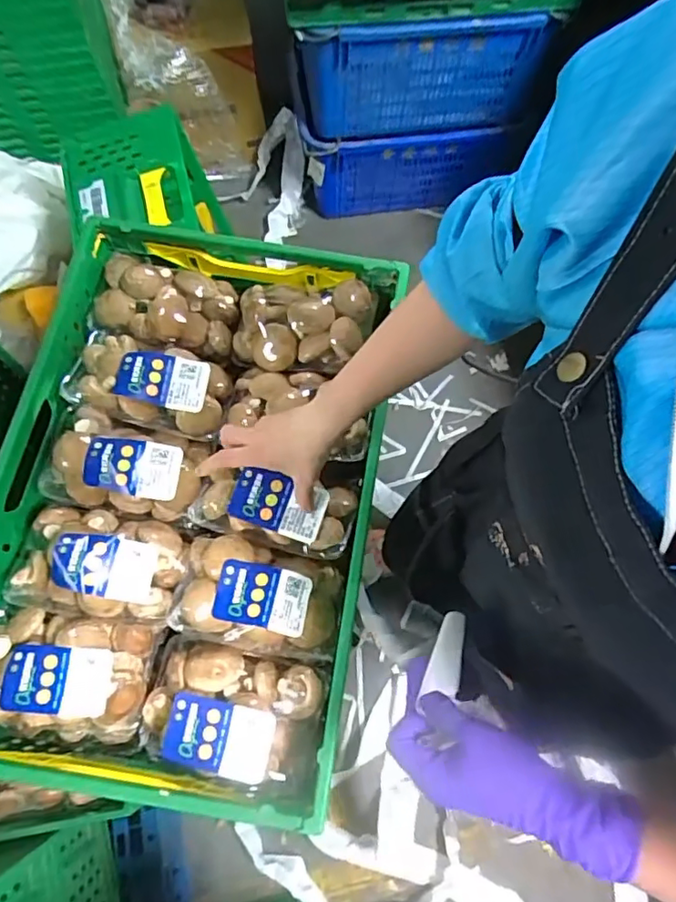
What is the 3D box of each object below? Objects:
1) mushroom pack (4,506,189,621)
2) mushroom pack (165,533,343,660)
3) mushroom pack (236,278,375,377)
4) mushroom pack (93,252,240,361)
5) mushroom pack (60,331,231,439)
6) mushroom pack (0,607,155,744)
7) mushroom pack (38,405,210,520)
[{"bbox_3d":[-0.252,0.113,0.572,0.169,0.054,0.105,6,72,1],"label":"mushroom pack"},{"bbox_3d":[-0.080,0.149,0.575,0.168,0.065,0.104,13,73,4],"label":"mushroom pack"},{"bbox_3d":[-0.041,-0.152,0.666,0.167,0.051,0.108,3,72,0],"label":"mushroom pack"},{"bbox_3d":[-0.204,-0.177,0.678,0.159,0.057,0.106,6,72,1],"label":"mushroom pack"},{"bbox_3d":[-0.211,-0.081,0.638,0.167,0.065,0.104,14,73,4],"label":"mushroom pack"},{"bbox_3d":[-0.276,0.216,0.544,0.171,0.058,0.111,8,72,2],"label":"mushroom pack"},{"bbox_3d":[-0.236,0.015,0.608,0.167,0.055,0.098,12,73,3],"label":"mushroom pack"}]

